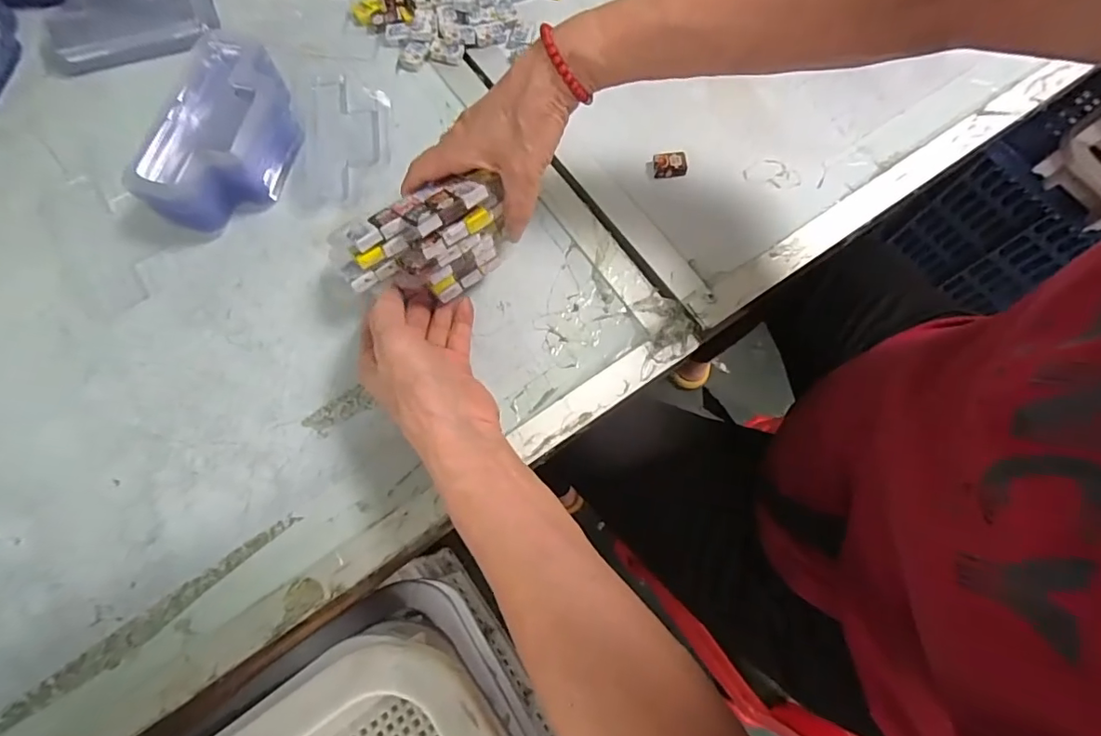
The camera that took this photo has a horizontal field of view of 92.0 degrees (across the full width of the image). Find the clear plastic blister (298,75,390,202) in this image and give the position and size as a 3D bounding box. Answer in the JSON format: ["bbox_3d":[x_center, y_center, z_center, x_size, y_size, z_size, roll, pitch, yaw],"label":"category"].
[{"bbox_3d":[-0.165,-0.187,0.427,0.068,0.007,0.123,-5,73,-1],"label":"clear plastic blister"}]

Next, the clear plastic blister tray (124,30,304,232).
[{"bbox_3d":[-0.237,-0.168,0.386,0.070,0.069,0.139,11,74,4],"label":"clear plastic blister tray"}]

